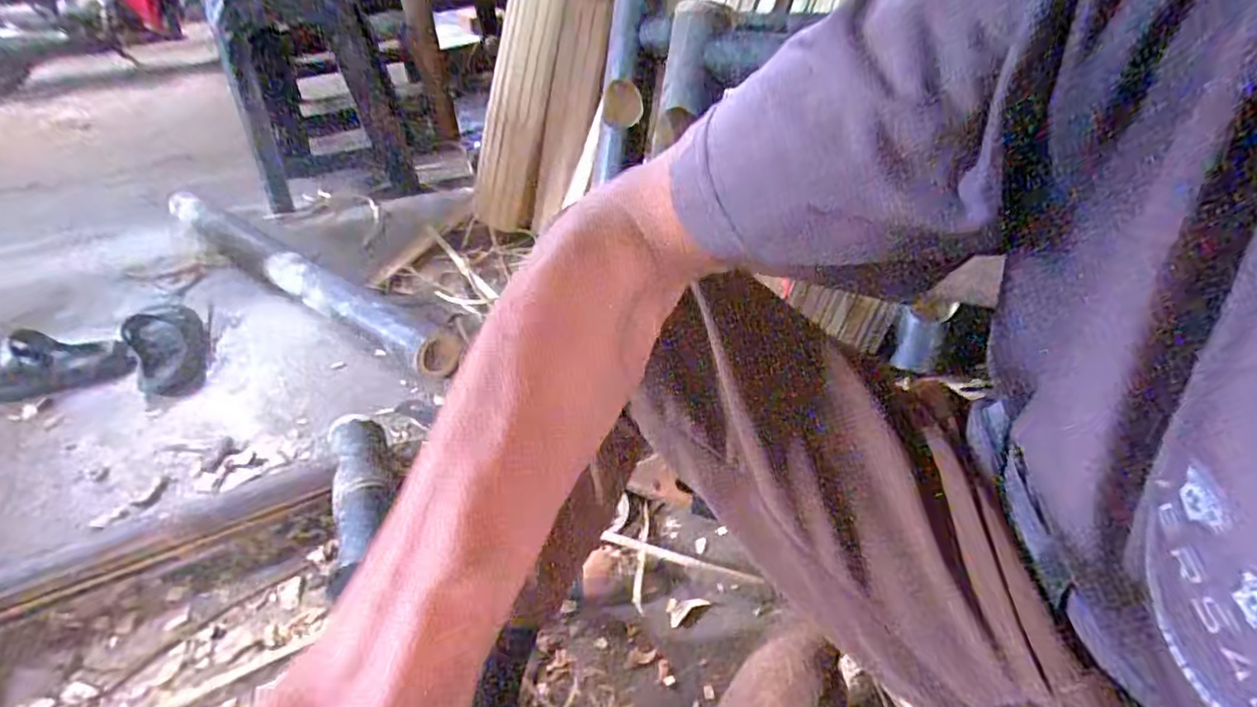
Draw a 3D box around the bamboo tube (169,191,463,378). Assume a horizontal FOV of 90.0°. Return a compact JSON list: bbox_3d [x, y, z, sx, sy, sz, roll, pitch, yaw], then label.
[{"bbox_3d":[-0.646,-0.163,1.190,0.913,0.078,0.091,23,46,29],"label":"bamboo tube"}]

